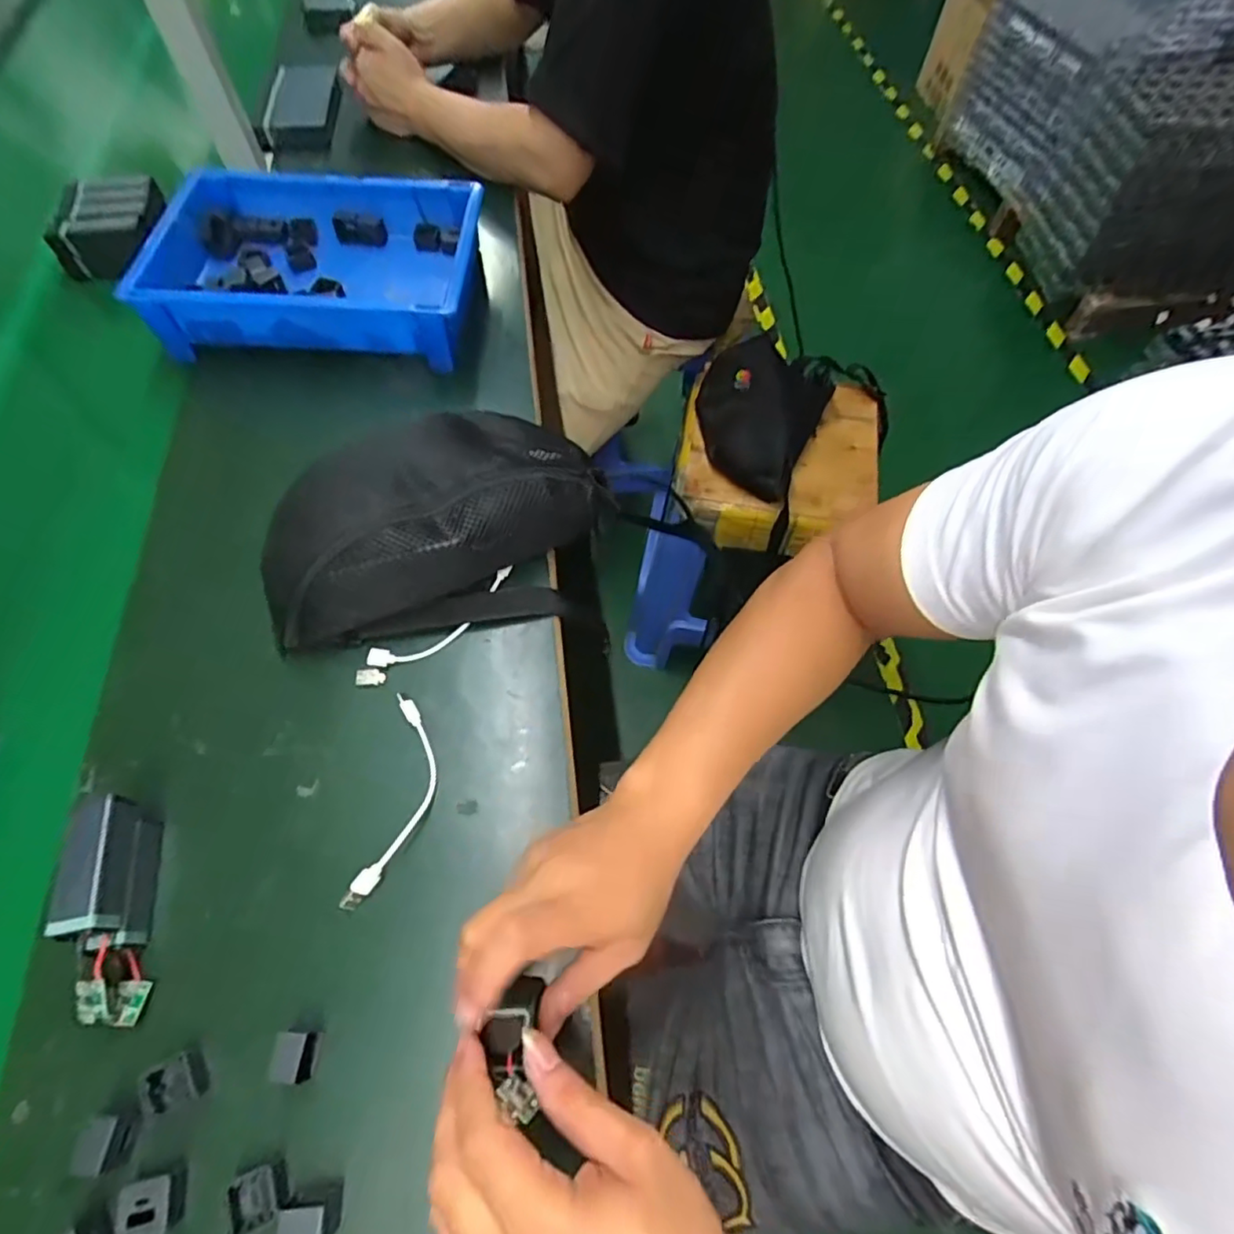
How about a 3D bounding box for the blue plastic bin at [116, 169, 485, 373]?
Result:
[{"bbox_3d":[-0.292,-0.357,0.627,0.288,0.067,0.203,4,62,1],"label":"blue plastic bin"}]

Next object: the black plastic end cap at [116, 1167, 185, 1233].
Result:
[{"bbox_3d":[-0.240,0.302,0.320,0.029,0.011,0.025,-11,63,-7],"label":"black plastic end cap"}]

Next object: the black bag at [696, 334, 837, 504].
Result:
[{"bbox_3d":[0.205,-0.303,0.906,0.173,0.060,0.245,24,64,11],"label":"black bag"}]

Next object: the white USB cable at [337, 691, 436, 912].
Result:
[{"bbox_3d":[-0.146,0.122,0.422,0.038,0.011,0.140,6,62,2],"label":"white USB cable"}]

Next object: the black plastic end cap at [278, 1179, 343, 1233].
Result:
[{"bbox_3d":[-0.157,0.305,0.316,0.023,0.028,0.019,-3,62,-3],"label":"black plastic end cap"}]

